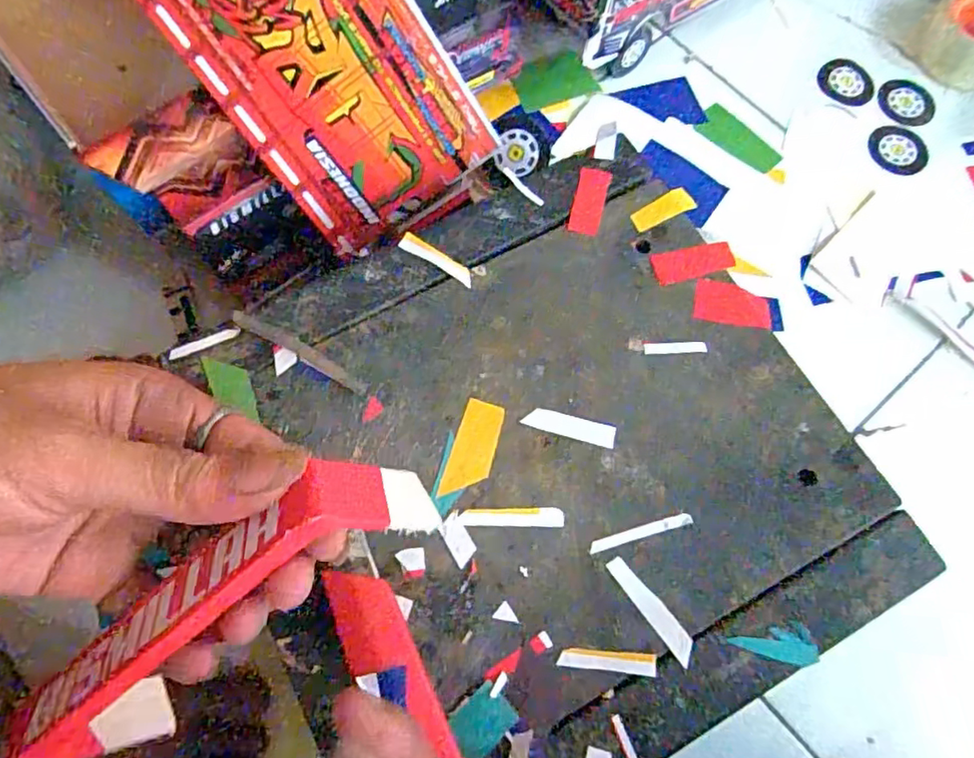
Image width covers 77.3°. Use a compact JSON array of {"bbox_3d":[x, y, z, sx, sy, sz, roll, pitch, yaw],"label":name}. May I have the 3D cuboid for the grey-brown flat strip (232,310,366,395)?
[{"bbox_3d":[-0.094,-0.014,0.304,0.077,0.004,0.008,28,74,9],"label":"grey-brown flat strip"}]

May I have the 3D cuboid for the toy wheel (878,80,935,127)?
[{"bbox_3d":[0.419,-0.276,0.608,0.054,0.005,0.054,0,72,0],"label":"toy wheel"}]

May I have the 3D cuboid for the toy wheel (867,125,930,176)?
[{"bbox_3d":[0.399,-0.222,0.590,0.055,0.006,0.055,0,72,0],"label":"toy wheel"}]

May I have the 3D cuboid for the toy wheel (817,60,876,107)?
[{"bbox_3d":[0.364,-0.300,0.613,0.056,0.005,0.056,0,72,0],"label":"toy wheel"}]

